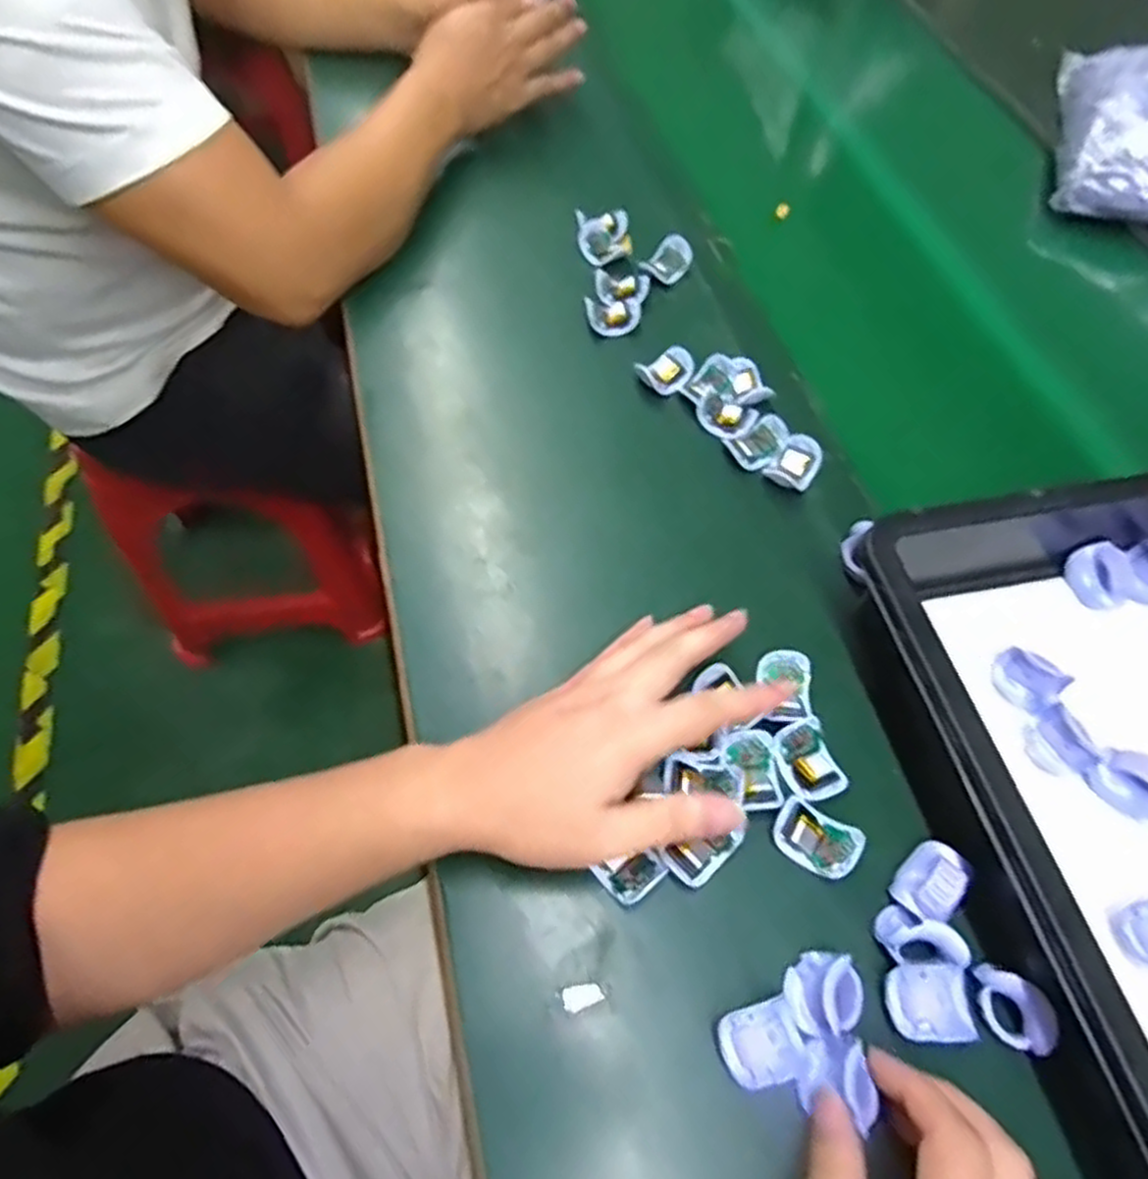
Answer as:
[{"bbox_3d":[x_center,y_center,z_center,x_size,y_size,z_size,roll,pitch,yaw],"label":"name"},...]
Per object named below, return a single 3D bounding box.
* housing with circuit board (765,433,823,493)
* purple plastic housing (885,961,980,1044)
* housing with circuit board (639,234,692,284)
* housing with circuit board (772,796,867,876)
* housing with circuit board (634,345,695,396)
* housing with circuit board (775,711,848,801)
[{"bbox_3d":[0.158,-0.089,0.530,0.030,0.013,0.037,36,65,17],"label":"housing with circuit board"},{"bbox_3d":[0.167,0.195,0.356,0.034,0.012,0.033,0,60,-3],"label":"purple plastic housing"},{"bbox_3d":[0.080,-0.280,0.635,0.032,0.013,0.043,33,64,15],"label":"housing with circuit board"},{"bbox_3d":[0.128,0.131,0.397,0.042,0.018,0.030,29,63,13],"label":"housing with circuit board"},{"bbox_3d":[0.070,-0.166,0.572,0.040,0.016,0.031,-32,66,-19],"label":"housing with circuit board"},{"bbox_3d":[0.131,0.094,0.418,0.031,0.014,0.043,-16,62,-12],"label":"housing with circuit board"}]

